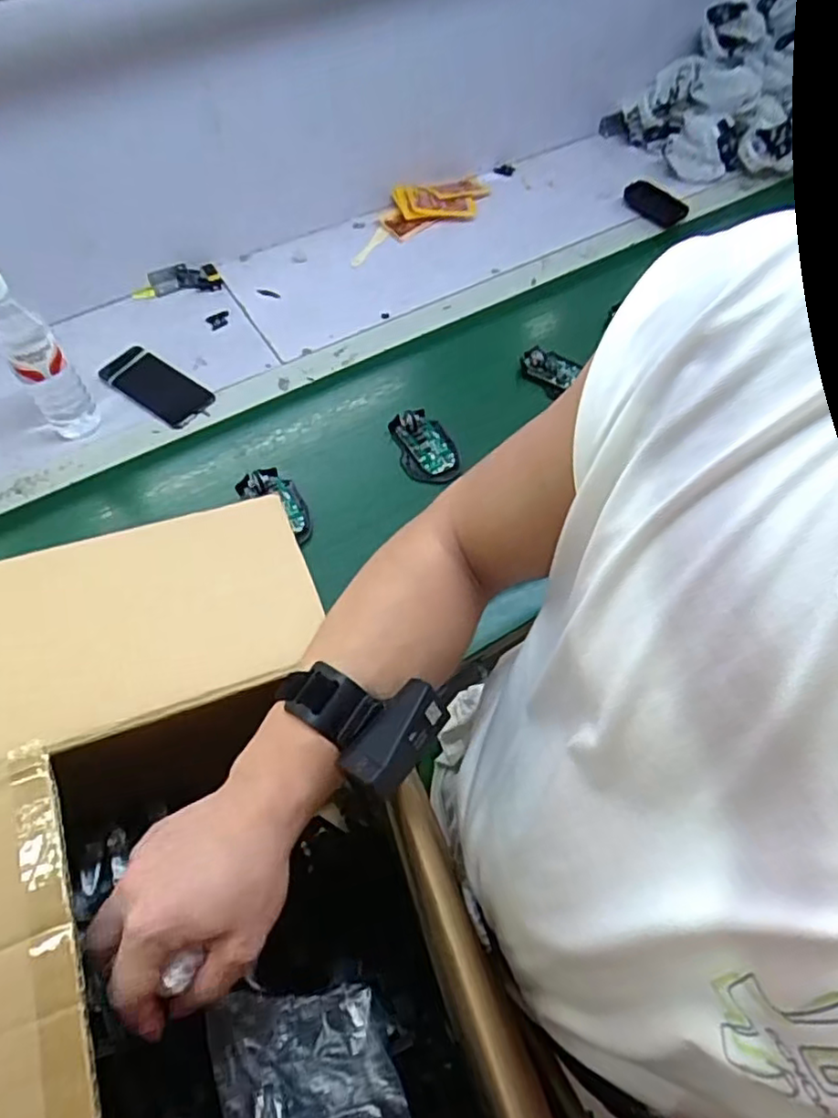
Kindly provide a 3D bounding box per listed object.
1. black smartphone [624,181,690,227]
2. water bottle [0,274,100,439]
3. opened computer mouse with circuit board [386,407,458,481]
[{"bbox_3d":[0.399,-0.604,1.097,0.064,0.017,0.112,-39,69,-20],"label":"black smartphone"},{"bbox_3d":[-0.459,-0.244,0.765,0.062,0.232,0.073,-29,66,-16],"label":"water bottle"},{"bbox_3d":[0.008,-0.148,0.840,0.071,0.021,0.108,-14,63,-9],"label":"opened computer mouse with circuit board"}]

